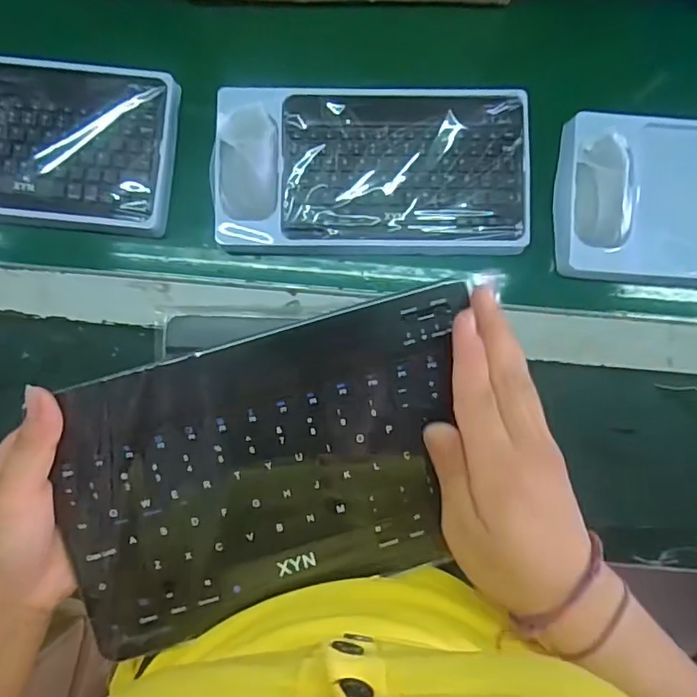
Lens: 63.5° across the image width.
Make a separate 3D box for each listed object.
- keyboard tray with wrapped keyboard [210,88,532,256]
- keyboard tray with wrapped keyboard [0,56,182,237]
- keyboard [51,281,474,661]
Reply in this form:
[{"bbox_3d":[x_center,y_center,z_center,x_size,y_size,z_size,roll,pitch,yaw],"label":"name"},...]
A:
[{"bbox_3d":[0.024,-0.181,0.574,0.314,0.023,0.165,1,92,1],"label":"keyboard tray with wrapped keyboard"},{"bbox_3d":[-0.348,-0.216,0.576,0.325,0.016,0.164,6,92,0],"label":"keyboard tray with wrapped keyboard"},{"bbox_3d":[-0.040,0.066,0.302,0.220,0.015,0.143,-16,92,1],"label":"keyboard"}]

